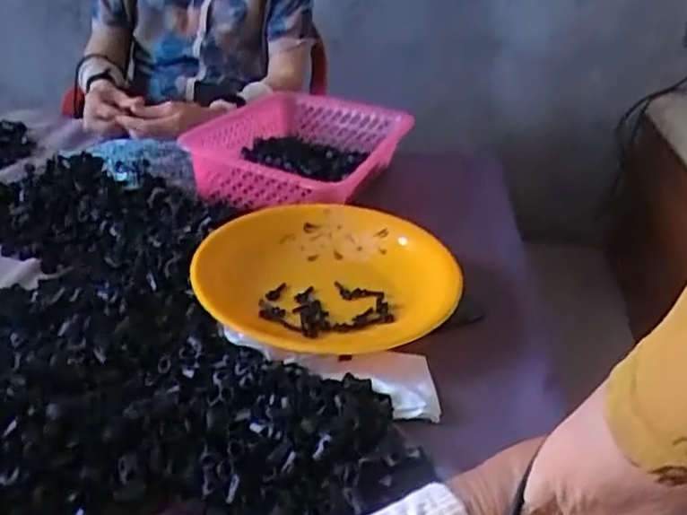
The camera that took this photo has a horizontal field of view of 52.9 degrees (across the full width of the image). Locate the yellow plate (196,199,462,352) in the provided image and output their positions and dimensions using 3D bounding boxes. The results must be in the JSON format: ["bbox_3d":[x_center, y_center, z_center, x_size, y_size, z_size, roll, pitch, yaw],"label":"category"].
[{"bbox_3d":[-0.014,0.017,0.647,0.224,0.039,0.233,4,29,-2],"label":"yellow plate"}]

